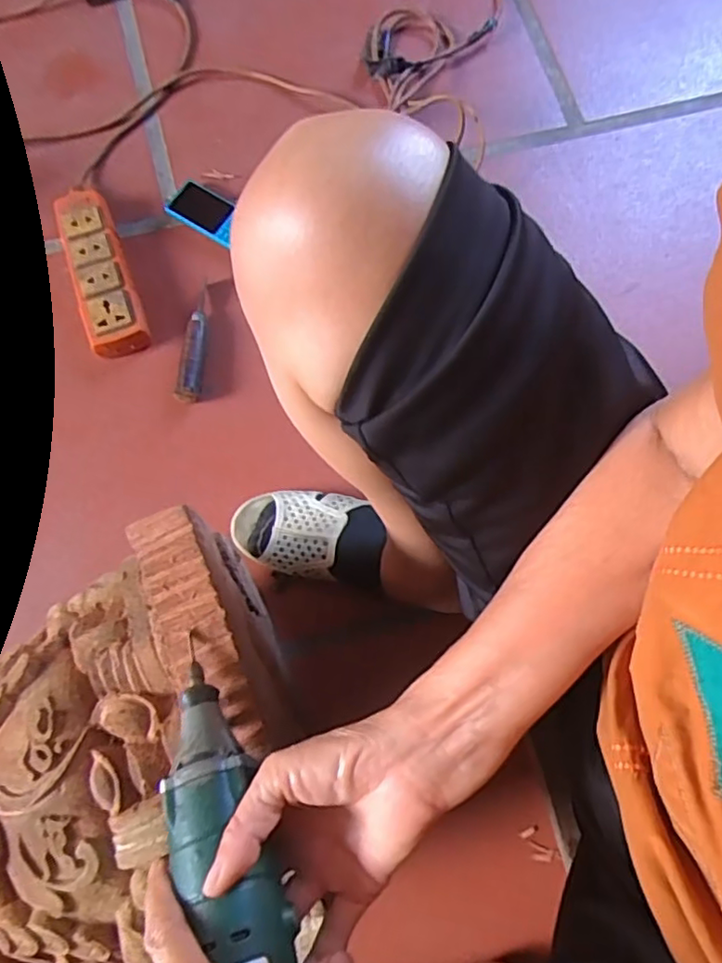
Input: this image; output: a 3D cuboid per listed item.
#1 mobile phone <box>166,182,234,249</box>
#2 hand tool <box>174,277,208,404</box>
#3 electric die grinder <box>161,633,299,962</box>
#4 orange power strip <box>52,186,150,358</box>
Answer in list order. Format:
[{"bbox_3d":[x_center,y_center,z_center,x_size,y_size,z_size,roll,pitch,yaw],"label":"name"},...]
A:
[{"bbox_3d":[-0.180,-0.319,0.723,0.091,0.018,0.054,32,77,7],"label":"mobile phone"},{"bbox_3d":[-0.180,-0.158,0.676,0.024,0.028,0.147,4,76,4],"label":"hand tool"},{"bbox_3d":[-0.077,0.177,0.331,0.046,0.051,0.179,-23,54,-7],"label":"electric die grinder"},{"bbox_3d":[-0.291,-0.238,0.686,0.065,0.040,0.208,-20,76,-2],"label":"orange power strip"}]

